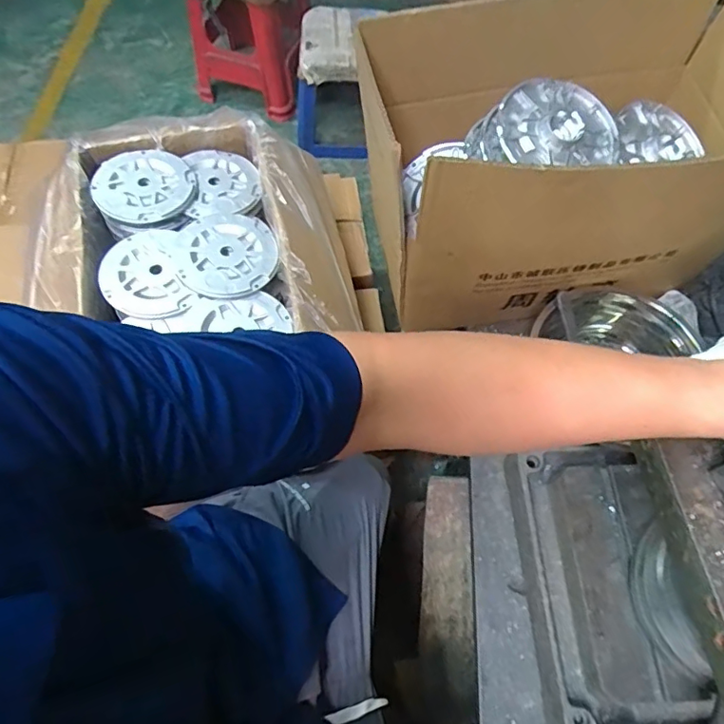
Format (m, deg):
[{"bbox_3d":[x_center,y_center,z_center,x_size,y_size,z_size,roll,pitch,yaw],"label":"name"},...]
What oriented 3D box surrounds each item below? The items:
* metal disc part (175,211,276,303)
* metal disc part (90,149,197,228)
[{"bbox_3d":[-0.185,-0.147,0.738,0.130,0.015,0.147,-19,65,-10],"label":"metal disc part"},{"bbox_3d":[-0.309,-0.255,0.777,0.132,0.022,0.129,-4,64,-3],"label":"metal disc part"}]

